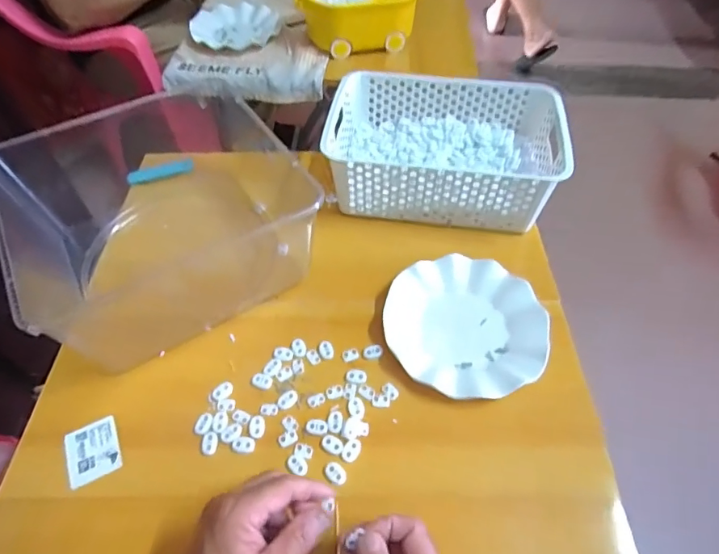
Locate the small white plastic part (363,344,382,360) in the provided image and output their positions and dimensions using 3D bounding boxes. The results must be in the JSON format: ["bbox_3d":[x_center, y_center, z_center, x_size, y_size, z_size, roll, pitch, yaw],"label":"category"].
[{"bbox_3d":[0.015,0.085,0.534,0.022,0.004,0.019,-10,53,-8],"label":"small white plastic part"}]

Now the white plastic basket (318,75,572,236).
[{"bbox_3d":[0.116,-0.182,0.665,0.305,0.103,0.205,6,53,5],"label":"white plastic basket"}]

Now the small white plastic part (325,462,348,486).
[{"bbox_3d":[-0.023,0.193,0.456,0.023,0.005,0.017,30,58,21],"label":"small white plastic part"}]

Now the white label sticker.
[{"bbox_3d":[-0.271,0.178,0.474,0.048,0.004,0.059,-21,56,-18],"label":"white label sticker"}]

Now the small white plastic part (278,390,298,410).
[{"bbox_3d":[-0.077,0.132,0.502,0.023,0.004,0.017,-33,59,-23],"label":"small white plastic part"}]

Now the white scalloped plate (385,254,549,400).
[{"bbox_3d":[0.122,0.055,0.545,0.178,0.022,0.179,0,53,0],"label":"white scalloped plate"}]

